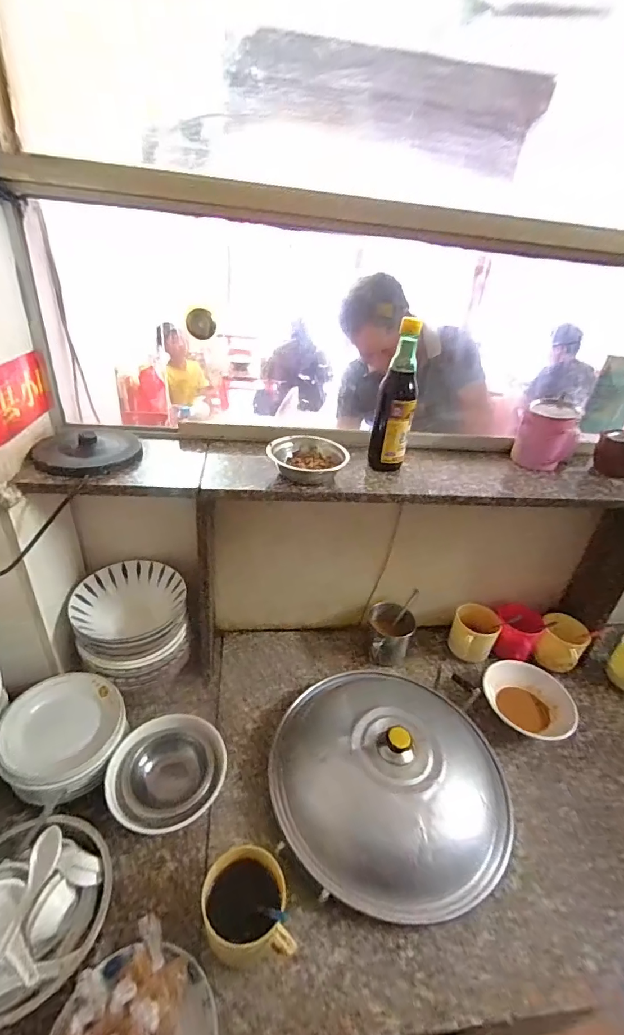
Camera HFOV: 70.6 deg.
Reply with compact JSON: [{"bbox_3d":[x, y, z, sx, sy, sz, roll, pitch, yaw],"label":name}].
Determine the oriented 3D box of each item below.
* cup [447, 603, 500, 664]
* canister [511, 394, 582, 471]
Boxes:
[{"bbox_3d":[0.352,0.259,0.967,0.093,0.109,0.077,22,35,24],"label":"cup"},{"bbox_3d":[0.433,-0.153,0.815,0.092,0.115,0.113,21,35,22],"label":"canister"}]

